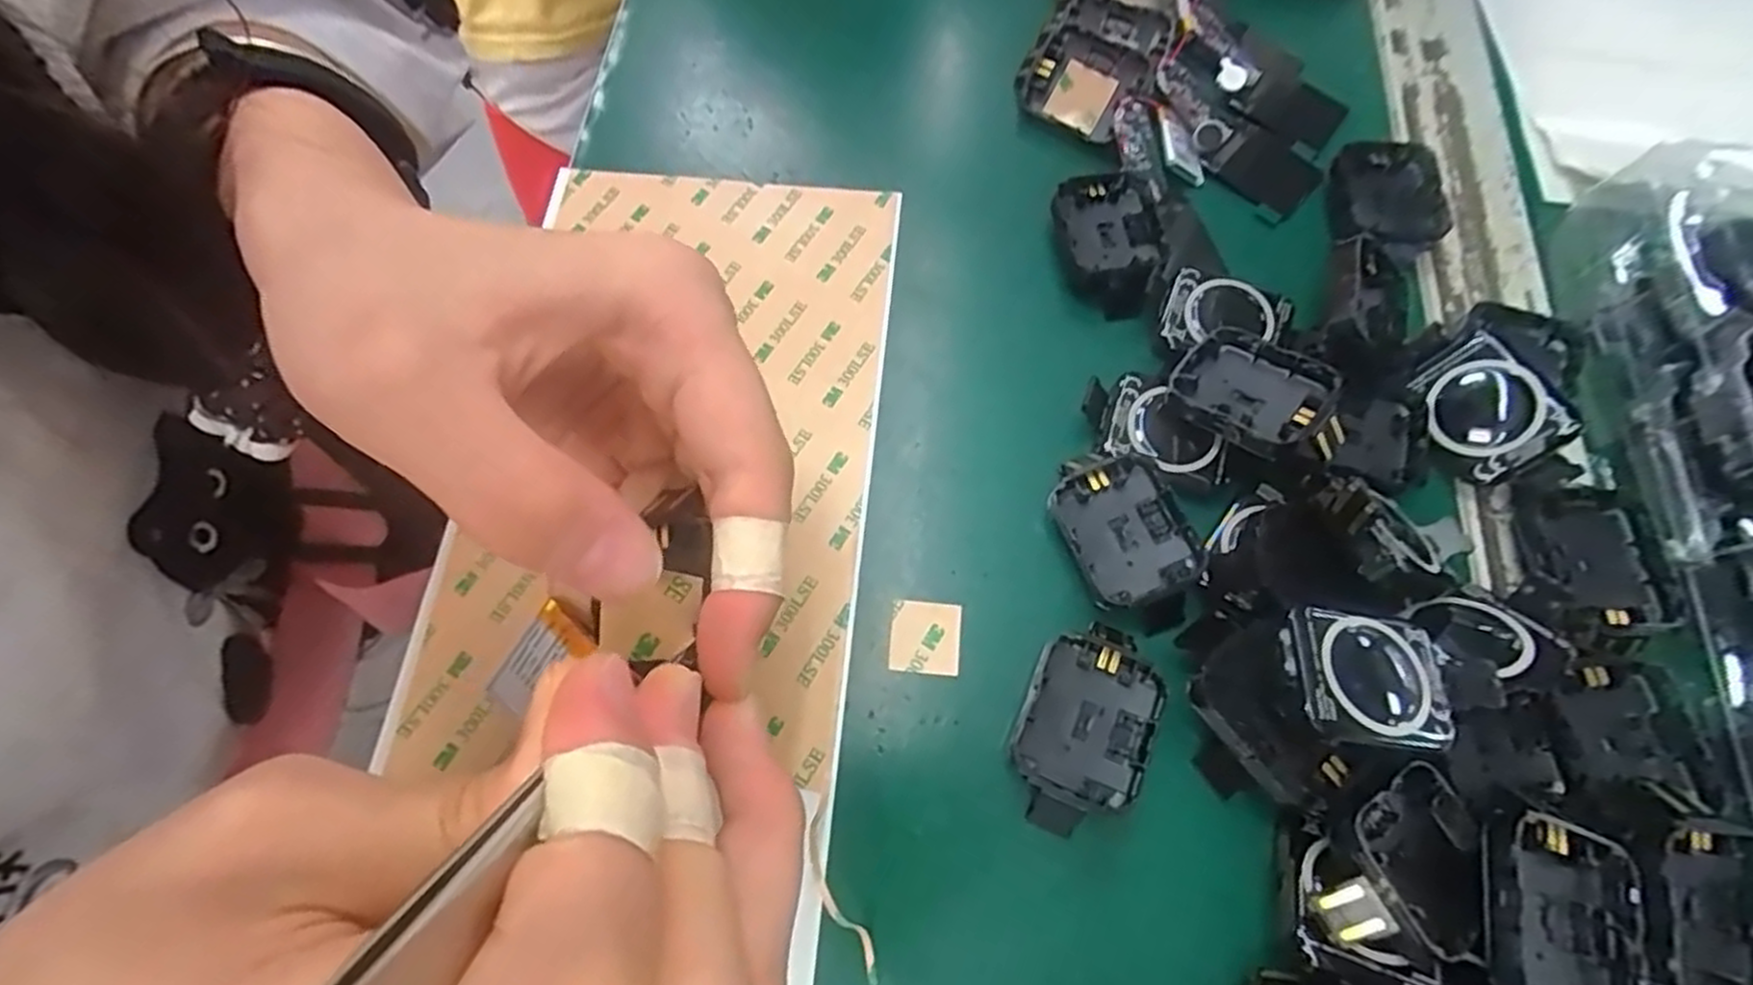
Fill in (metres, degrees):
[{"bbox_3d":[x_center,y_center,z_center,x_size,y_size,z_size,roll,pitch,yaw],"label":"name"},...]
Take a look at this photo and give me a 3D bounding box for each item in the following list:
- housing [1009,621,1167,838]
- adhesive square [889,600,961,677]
[{"bbox_3d":[0.055,0.063,0.203,0.033,0.014,0.051,20,69,10],"label":"housing"},{"bbox_3d":[0.014,0.041,0.218,0.019,0.004,0.020,4,72,8],"label":"adhesive square"}]

